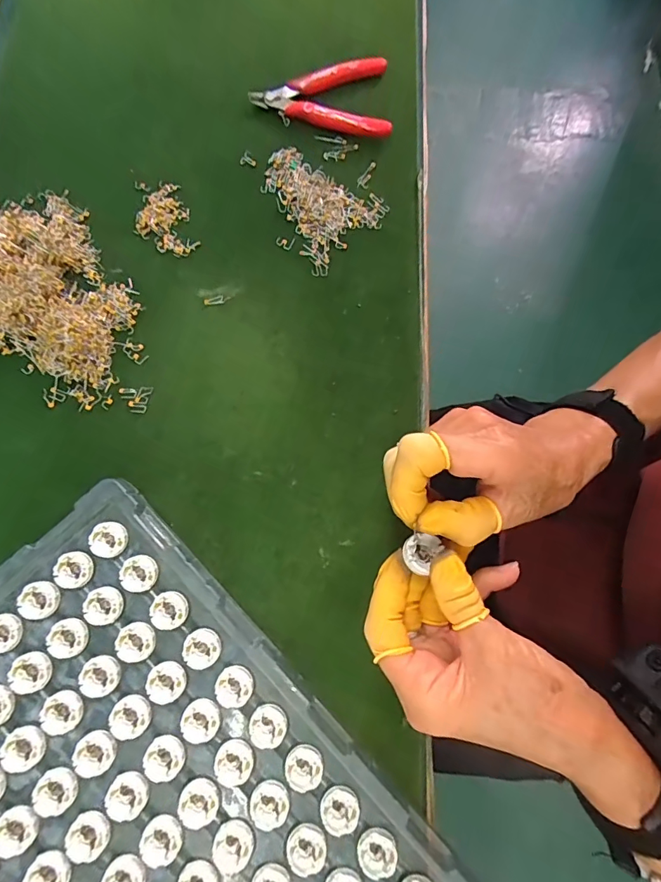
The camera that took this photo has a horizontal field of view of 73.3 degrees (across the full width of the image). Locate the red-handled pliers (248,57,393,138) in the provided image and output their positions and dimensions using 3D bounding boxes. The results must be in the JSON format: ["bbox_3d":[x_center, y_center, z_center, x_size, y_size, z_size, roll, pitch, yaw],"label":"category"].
[{"bbox_3d":[-0.008,-0.297,0.388,0.117,0.016,0.070,-7,76,-1],"label":"red-handled pliers"}]

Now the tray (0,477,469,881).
[{"bbox_3d":[-0.118,0.230,0.258,0.254,0.022,0.338,-44,80,-9],"label":"tray"}]

